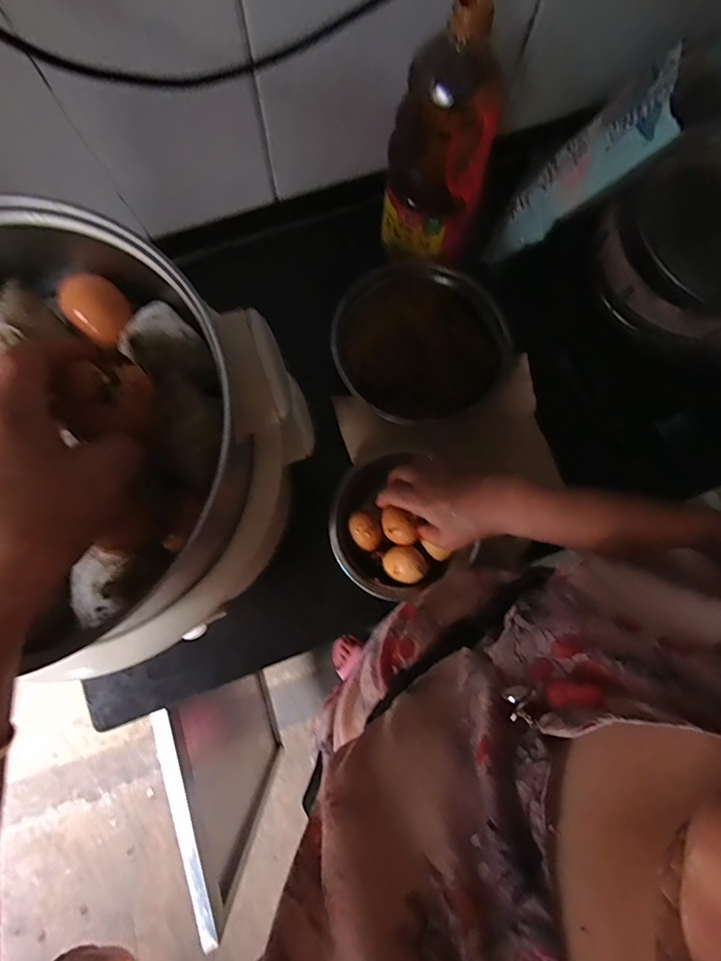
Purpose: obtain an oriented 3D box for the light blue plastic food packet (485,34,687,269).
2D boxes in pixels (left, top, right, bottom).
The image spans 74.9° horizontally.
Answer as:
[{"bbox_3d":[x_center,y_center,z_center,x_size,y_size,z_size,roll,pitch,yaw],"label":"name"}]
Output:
[{"bbox_3d":[0.232,-0.337,0.528,0.033,0.256,0.079,18,79,-18],"label":"light blue plastic food packet"}]

